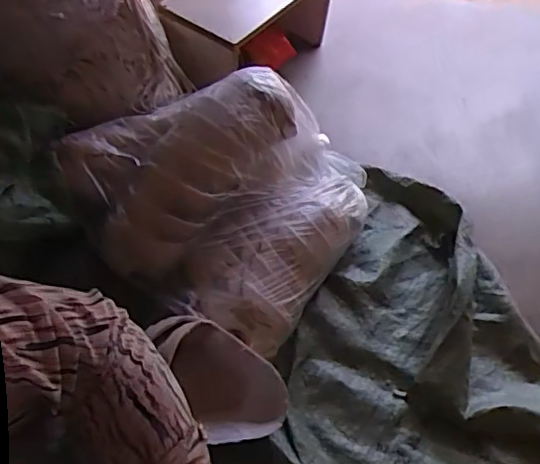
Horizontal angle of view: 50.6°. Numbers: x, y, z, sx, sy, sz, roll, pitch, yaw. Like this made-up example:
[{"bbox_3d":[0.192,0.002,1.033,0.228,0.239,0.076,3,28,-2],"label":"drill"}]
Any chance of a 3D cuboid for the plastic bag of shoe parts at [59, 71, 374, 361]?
[{"bbox_3d":[-0.068,-0.097,1.030,0.475,0.173,0.481,33,57,18],"label":"plastic bag of shoe parts"}]

